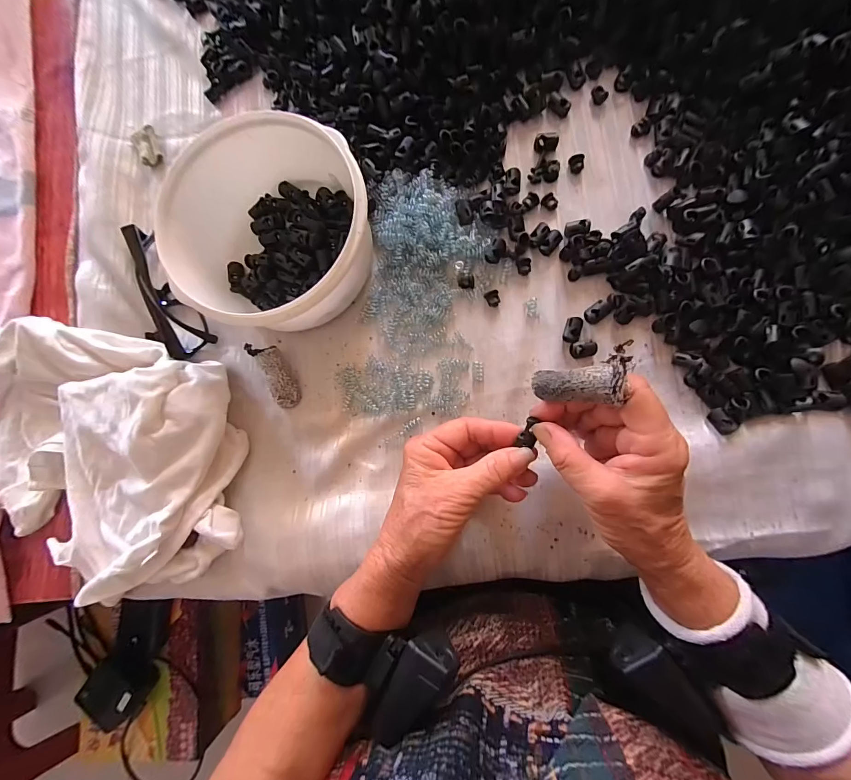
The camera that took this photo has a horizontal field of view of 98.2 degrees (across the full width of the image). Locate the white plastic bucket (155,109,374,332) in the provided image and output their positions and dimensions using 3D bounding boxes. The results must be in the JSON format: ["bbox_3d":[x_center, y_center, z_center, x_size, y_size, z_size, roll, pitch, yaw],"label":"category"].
[{"bbox_3d":[-0.121,-0.129,0.302,0.158,0.074,0.146,-1,85,7],"label":"white plastic bucket"}]

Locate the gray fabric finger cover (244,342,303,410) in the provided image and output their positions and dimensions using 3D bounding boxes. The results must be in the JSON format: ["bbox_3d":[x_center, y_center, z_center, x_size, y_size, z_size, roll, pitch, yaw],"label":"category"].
[{"bbox_3d":[-0.132,-0.014,0.324,0.022,0.011,0.064,-28,96,4],"label":"gray fabric finger cover"}]

